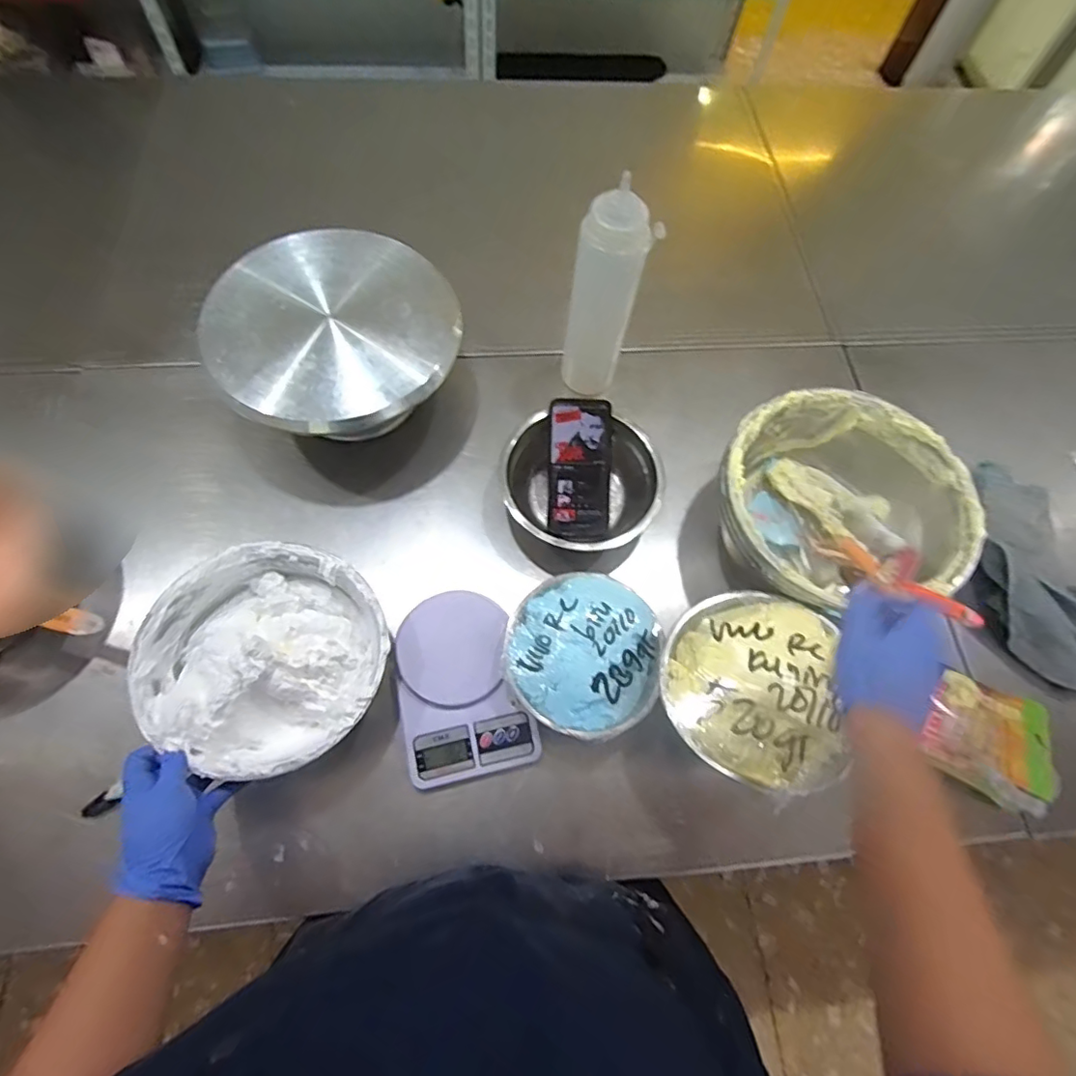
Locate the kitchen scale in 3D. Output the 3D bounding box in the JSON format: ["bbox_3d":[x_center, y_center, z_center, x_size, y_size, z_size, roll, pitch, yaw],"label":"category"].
[{"bbox_3d":[-0.081,0.158,0.608,0.138,0.047,0.194,-11,68,-7],"label":"kitchen scale"}]

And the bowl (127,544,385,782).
[{"bbox_3d":[-0.265,0.119,0.568,0.216,0.084,0.211,1,67,-2],"label":"bowl"}]

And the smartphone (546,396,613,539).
[{"bbox_3d":[0.053,-0.086,0.703,0.075,0.010,0.173,2,92,-2],"label":"smartphone"}]

